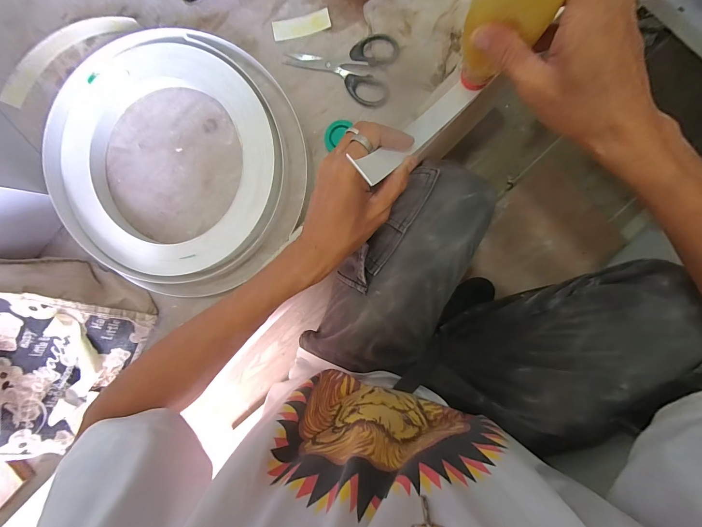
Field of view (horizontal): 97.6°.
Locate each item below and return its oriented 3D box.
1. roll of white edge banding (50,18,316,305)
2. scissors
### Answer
[{"bbox_3d":[-0.209,-0.121,0.362,0.293,0.037,0.305,-39,86,6],"label":"roll of white edge banding"},{"bbox_3d":[-0.014,-0.230,0.353,0.126,0.011,0.072,16,92,7],"label":"scissors"}]

